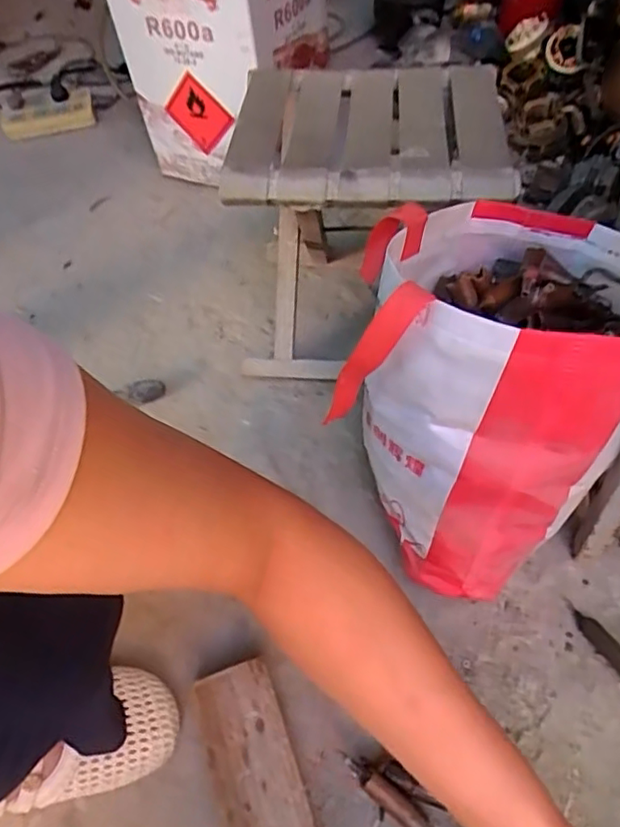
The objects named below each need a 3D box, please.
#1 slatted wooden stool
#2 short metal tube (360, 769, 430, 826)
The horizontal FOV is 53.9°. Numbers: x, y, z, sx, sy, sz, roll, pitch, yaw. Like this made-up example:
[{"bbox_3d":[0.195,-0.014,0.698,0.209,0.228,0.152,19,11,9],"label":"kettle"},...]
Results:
[{"bbox_3d":[0.077,-0.228,0.756,0.300,0.299,0.299,9,54,10],"label":"slatted wooden stool"},{"bbox_3d":[0.074,0.336,0.525,0.070,0.012,0.021,39,62,6],"label":"short metal tube"}]

